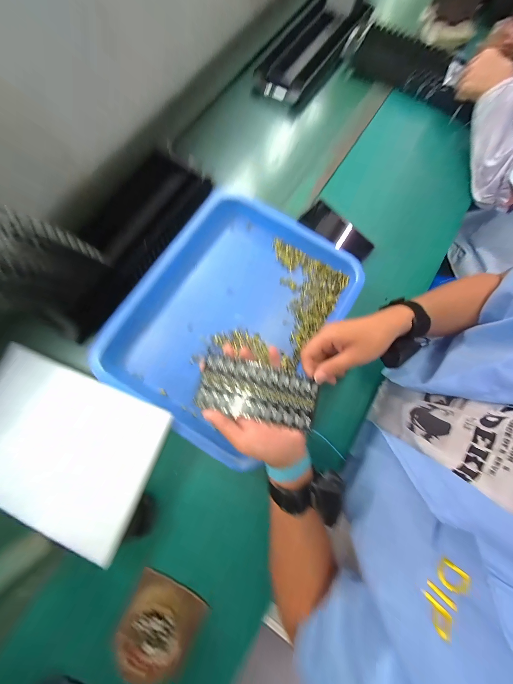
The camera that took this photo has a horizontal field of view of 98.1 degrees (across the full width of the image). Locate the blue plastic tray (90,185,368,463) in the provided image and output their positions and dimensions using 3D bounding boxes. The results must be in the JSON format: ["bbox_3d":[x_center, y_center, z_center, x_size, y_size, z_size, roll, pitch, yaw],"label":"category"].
[{"bbox_3d":[-0.053,-0.057,0.426,0.379,0.055,0.436,32,78,6],"label":"blue plastic tray"}]

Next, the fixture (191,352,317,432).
[{"bbox_3d":[0.004,0.069,0.308,0.161,0.007,0.073,14,77,-1],"label":"fixture"}]

